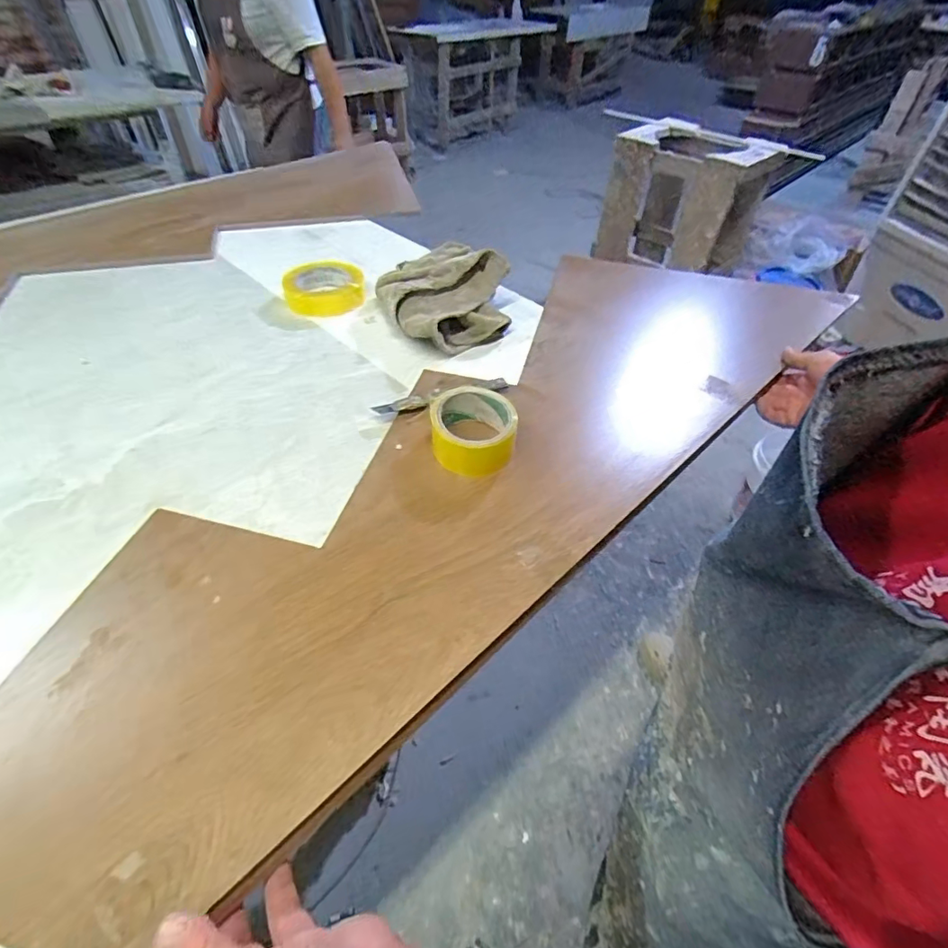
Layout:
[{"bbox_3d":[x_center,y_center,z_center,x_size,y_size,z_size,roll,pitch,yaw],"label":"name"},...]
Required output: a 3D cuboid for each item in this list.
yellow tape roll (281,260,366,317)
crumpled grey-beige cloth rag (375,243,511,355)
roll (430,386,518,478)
[{"bbox_3d":[-0.235,-0.289,0.807,0.115,0.047,0.115,1,47,-1],"label":"yellow tape roll"},{"bbox_3d":[-0.039,-0.261,0.749,0.176,0.080,0.173,-20,50,-19],"label":"crumpled grey-beige cloth rag"},{"bbox_3d":[-0.001,-0.048,0.559,0.090,0.047,0.106,1,47,-1],"label":"roll"}]

